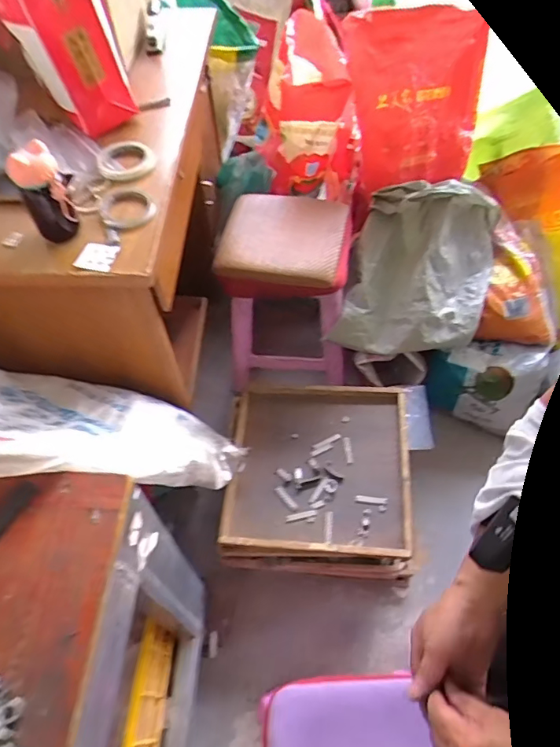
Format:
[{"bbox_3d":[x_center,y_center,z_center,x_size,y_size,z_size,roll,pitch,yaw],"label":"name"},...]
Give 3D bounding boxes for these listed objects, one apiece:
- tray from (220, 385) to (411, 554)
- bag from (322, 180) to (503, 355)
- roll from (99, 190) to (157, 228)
[{"bbox_3d":[0.086,0.204,1.169,0.423,0.036,0.411,4,56,5],"label":"tray"},{"bbox_3d":[0.366,-0.282,1.289,0.343,0.246,0.467,17,58,13],"label":"bag"},{"bbox_3d":[-0.260,-0.282,0.863,0.094,0.010,0.092,-1,56,1],"label":"roll"}]

